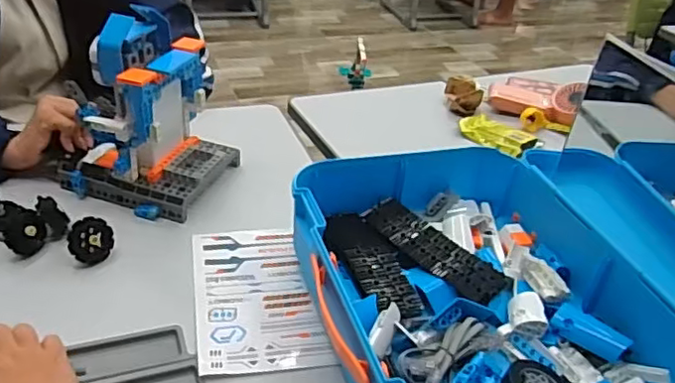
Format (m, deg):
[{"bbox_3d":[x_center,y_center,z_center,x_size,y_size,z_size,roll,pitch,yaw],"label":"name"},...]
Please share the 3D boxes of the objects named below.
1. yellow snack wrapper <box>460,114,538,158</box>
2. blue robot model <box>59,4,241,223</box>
[{"bbox_3d":[0.247,-0.089,0.951,0.079,0.020,0.131,-22,43,-35],"label":"yellow snack wrapper"},{"bbox_3d":[-0.228,-0.096,0.730,0.170,0.195,0.146,14,35,11],"label":"blue robot model"}]

